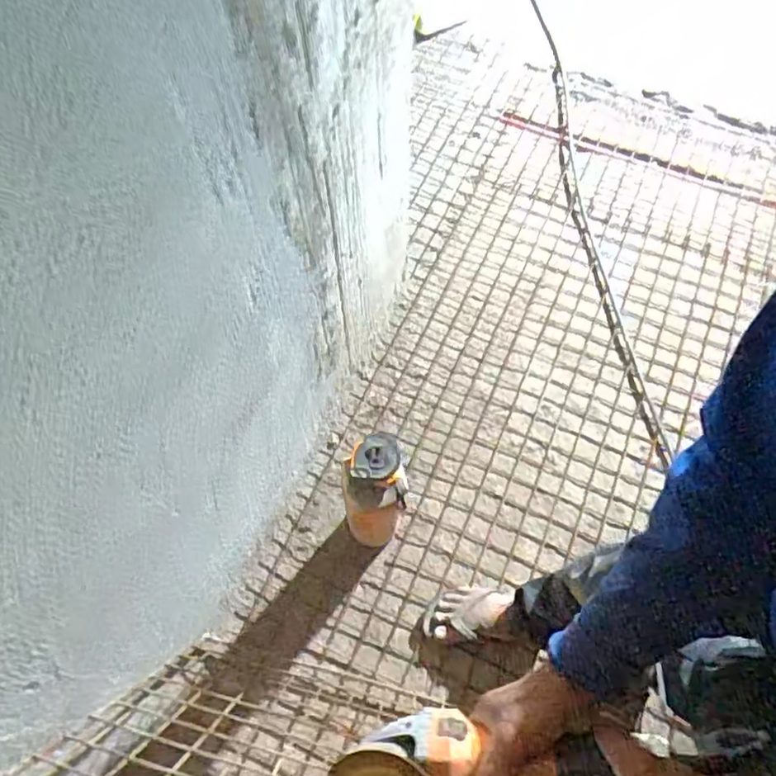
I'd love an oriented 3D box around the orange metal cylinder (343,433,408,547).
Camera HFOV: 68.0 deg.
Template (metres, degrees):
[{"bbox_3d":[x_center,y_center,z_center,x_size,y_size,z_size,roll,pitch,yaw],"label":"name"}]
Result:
[{"bbox_3d":[-0.023,0.212,1.082,0.110,0.425,0.110,-3,63,-4],"label":"orange metal cylinder"}]

